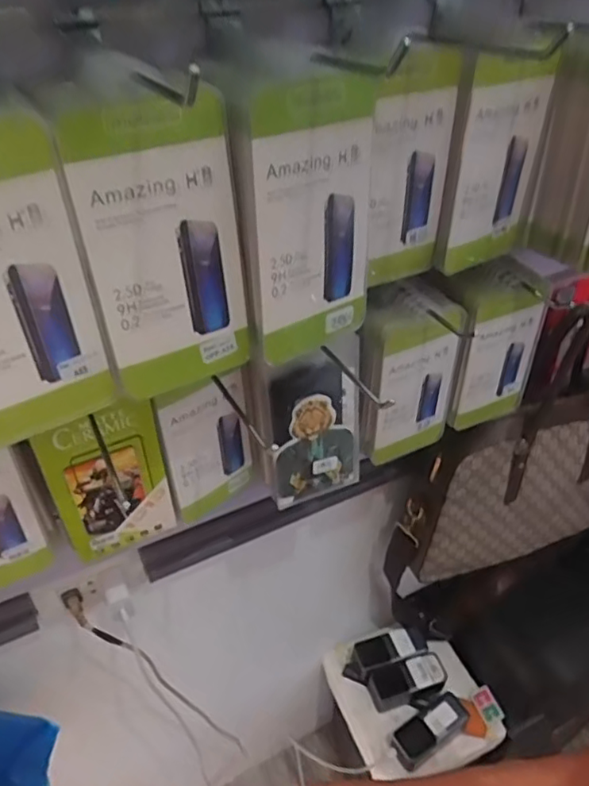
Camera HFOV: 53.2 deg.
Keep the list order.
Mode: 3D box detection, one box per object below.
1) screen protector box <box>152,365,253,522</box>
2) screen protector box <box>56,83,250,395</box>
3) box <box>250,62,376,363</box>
[{"bbox_3d":[-0.078,0.048,0.520,0.085,0.148,0.019,-30,48,-31],"label":"screen protector box"},{"bbox_3d":[-0.072,-0.078,0.330,0.084,0.159,0.022,-26,46,-28],"label":"screen protector box"},{"bbox_3d":[0.016,-0.101,0.356,0.088,0.168,0.013,-26,44,-29],"label":"box"}]

